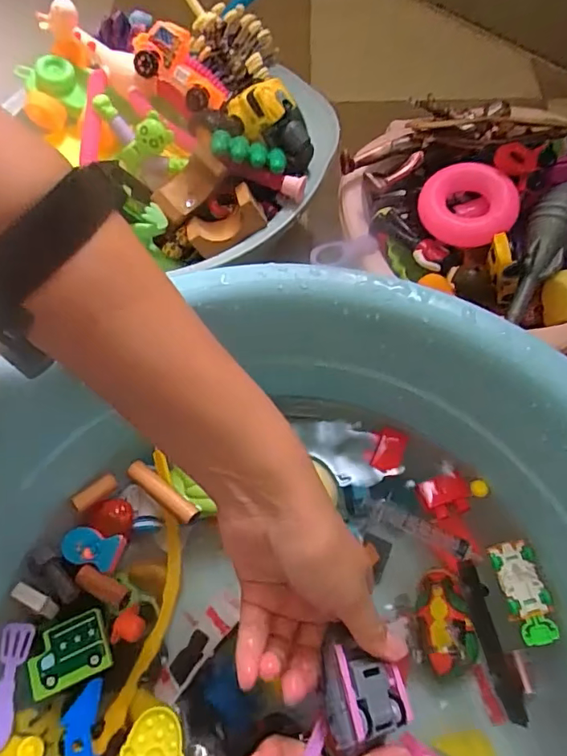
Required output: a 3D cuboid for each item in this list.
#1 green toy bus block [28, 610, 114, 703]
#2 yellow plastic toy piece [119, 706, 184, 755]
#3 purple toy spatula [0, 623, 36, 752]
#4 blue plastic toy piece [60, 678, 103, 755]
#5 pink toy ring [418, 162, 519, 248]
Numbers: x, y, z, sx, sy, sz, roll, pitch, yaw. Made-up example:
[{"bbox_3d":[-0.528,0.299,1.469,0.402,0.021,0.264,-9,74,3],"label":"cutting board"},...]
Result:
[{"bbox_3d":[-0.133,0.169,0.309,0.048,0.004,0.036,-22,64,-8],"label":"green toy bus block"},{"bbox_3d":[-0.074,0.211,0.285,0.034,0.014,0.037,-1,63,3],"label":"yellow plastic toy piece"},{"bbox_3d":[-0.168,0.186,0.304,0.018,0.008,0.067,-2,63,2],"label":"purple toy spatula"},{"bbox_3d":[-0.114,0.213,0.293,0.023,0.009,0.059,-20,64,-7],"label":"blue plastic toy piece"},{"bbox_3d":[0.150,-0.138,0.409,0.073,0.024,0.066,27,84,18],"label":"pink toy ring"}]

